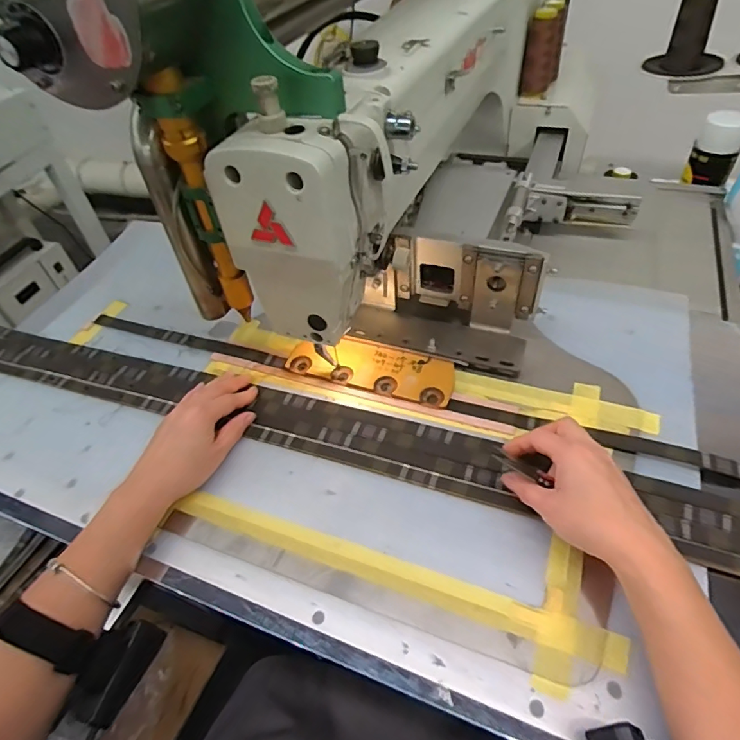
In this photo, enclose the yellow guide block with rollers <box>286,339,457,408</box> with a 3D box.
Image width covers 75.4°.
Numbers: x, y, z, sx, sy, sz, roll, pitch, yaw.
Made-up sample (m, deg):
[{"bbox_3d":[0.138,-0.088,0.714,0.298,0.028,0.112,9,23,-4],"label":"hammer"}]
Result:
[{"bbox_3d":[-0.001,-0.004,0.519,0.184,0.011,0.063,12,50,13],"label":"yellow guide block with rollers"}]

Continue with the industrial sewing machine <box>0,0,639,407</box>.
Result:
[{"bbox_3d":[0.057,-0.341,0.566,0.407,0.387,0.740,12,50,13],"label":"industrial sewing machine"}]

